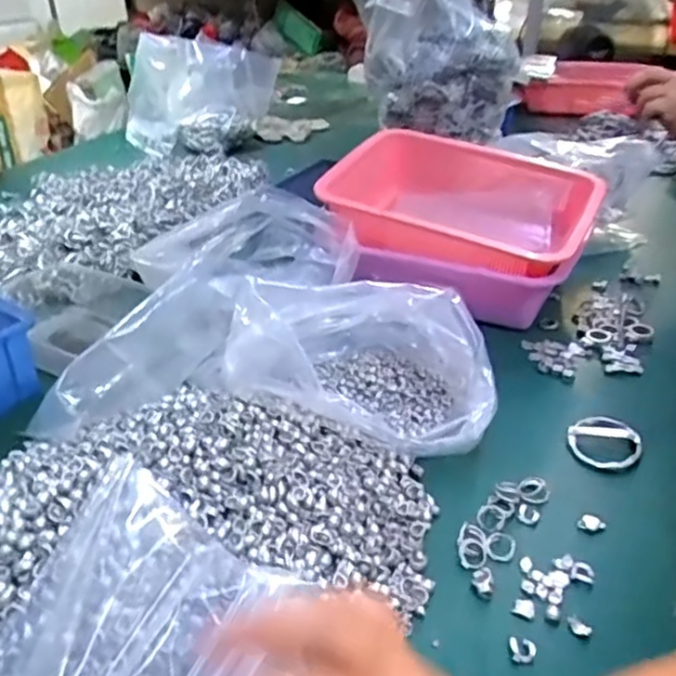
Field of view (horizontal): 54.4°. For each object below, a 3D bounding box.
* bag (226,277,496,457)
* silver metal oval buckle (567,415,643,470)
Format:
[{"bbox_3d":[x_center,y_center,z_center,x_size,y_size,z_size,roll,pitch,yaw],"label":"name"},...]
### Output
[{"bbox_3d":[0.028,0.009,0.604,0.222,0.114,0.159,5,33,10],"label":"bag"},{"bbox_3d":[0.232,0.089,0.572,0.060,0.016,0.058,16,36,25],"label":"silver metal oval buckle"}]

